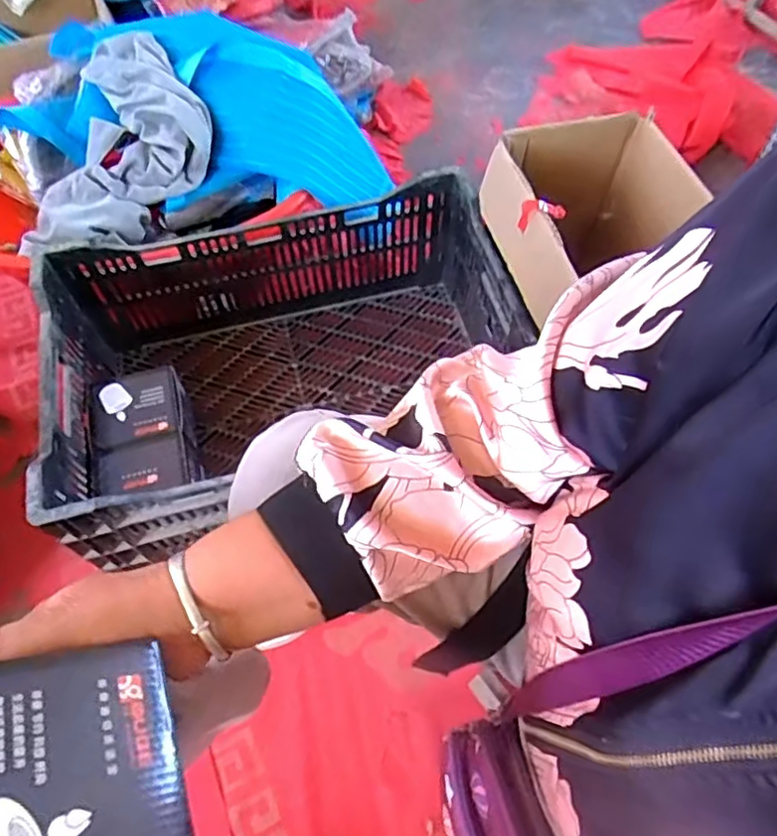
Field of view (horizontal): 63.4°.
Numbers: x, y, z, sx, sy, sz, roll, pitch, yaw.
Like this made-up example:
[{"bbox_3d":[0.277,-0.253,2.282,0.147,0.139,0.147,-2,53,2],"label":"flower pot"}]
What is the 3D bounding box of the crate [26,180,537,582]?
[{"bbox_3d":[-0.138,-0.082,0.879,0.593,0.231,0.417,-15,62,-8],"label":"crate"}]

